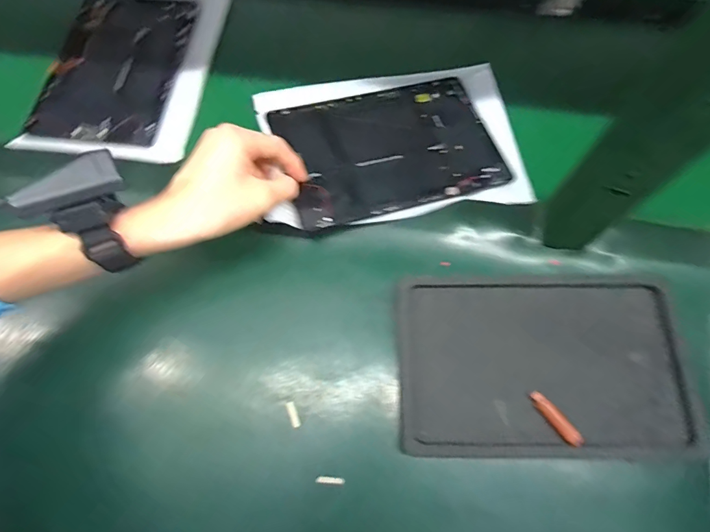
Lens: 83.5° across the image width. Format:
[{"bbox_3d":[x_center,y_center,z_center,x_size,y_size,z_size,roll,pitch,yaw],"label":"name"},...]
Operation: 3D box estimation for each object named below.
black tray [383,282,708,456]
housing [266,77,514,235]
[{"bbox_3d":[0.164,0.086,0.353,0.250,0.015,0.150,-1,69,-1],"label":"black tray"},{"bbox_3d":[0.040,-0.128,0.430,0.230,0.011,0.159,-16,70,-12],"label":"housing"}]

